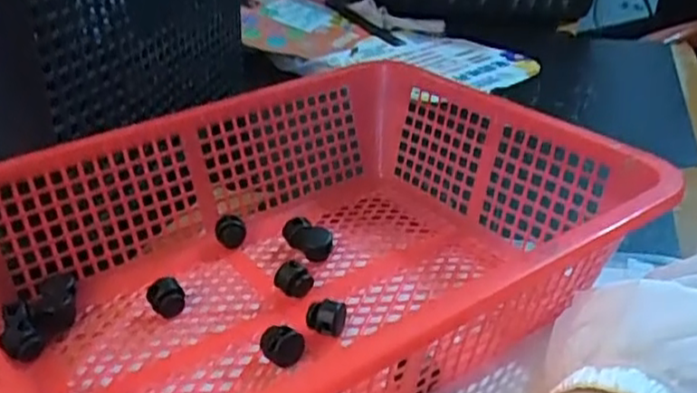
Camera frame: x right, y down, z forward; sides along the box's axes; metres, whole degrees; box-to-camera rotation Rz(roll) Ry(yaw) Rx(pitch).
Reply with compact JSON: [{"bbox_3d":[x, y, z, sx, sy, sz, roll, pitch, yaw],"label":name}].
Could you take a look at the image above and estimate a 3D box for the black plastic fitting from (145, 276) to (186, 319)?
[{"bbox_3d":[-0.089,0.051,0.334,0.015,0.020,0.013,-22,36,-31],"label":"black plastic fitting"}]

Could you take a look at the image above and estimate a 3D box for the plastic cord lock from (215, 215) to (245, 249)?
[{"bbox_3d":[-0.067,0.020,0.386,0.017,0.017,0.011,-8,31,-11],"label":"plastic cord lock"}]

